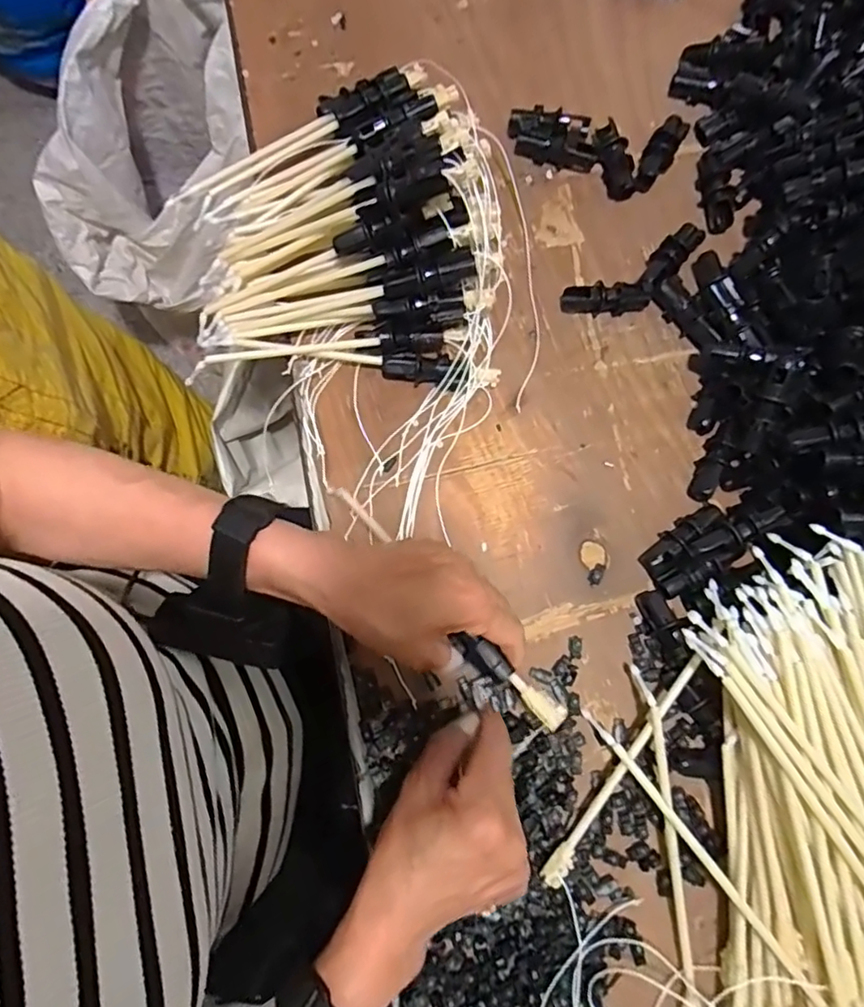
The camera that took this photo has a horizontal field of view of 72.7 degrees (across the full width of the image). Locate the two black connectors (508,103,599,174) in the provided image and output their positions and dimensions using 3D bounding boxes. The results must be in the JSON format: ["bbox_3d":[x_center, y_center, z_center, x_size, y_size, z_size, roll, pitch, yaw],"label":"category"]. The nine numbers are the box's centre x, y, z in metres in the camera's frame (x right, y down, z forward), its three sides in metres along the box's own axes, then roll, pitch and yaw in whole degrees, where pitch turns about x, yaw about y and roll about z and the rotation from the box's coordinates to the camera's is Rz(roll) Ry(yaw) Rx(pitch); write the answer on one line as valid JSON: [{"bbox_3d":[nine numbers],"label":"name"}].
[{"bbox_3d":[0.101,-0.307,0.495,0.074,0.022,0.038,10,79,2],"label":"two black connectors"}]

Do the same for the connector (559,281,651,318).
[{"bbox_3d":[0.139,-0.164,0.468,0.070,0.019,0.018,-2,79,0],"label":"connector"}]

